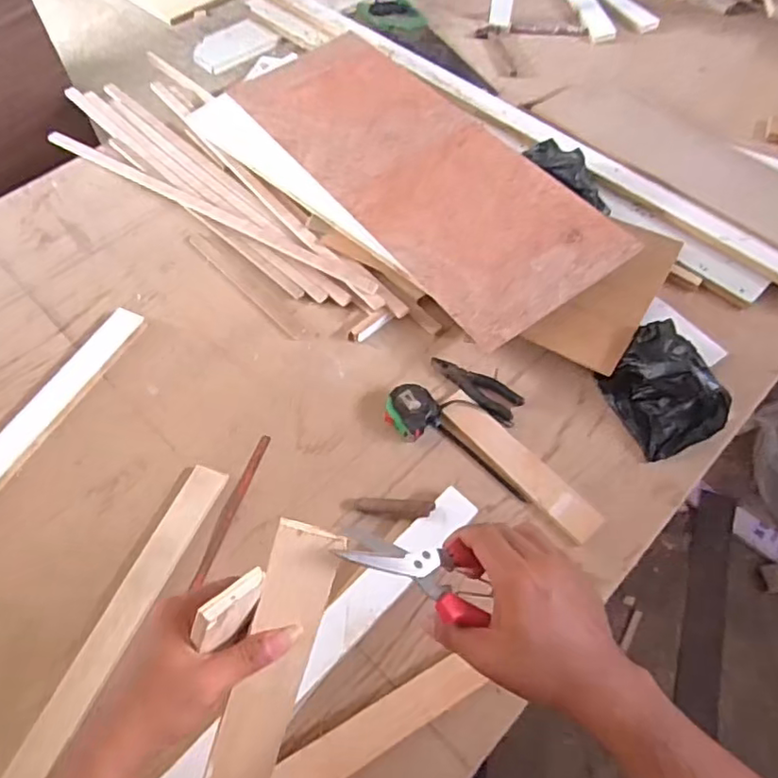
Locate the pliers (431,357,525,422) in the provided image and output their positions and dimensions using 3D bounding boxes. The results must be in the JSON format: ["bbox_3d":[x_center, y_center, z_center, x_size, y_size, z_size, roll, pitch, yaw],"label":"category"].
[{"bbox_3d":[0.126,-0.007,0.901,0.143,0.011,0.048,34,63,20],"label":"pliers"}]

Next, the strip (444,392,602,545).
[{"bbox_3d":[0.175,0.101,0.839,0.055,0.022,0.260,-36,64,-21],"label":"strip"}]

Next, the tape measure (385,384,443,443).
[{"bbox_3d":[0.034,0.027,0.874,0.074,0.038,0.076,-38,65,-22],"label":"tape measure"}]

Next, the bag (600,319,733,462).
[{"bbox_3d":[0.386,-0.006,0.866,0.118,0.111,0.171,-19,59,-12],"label":"bag"}]

